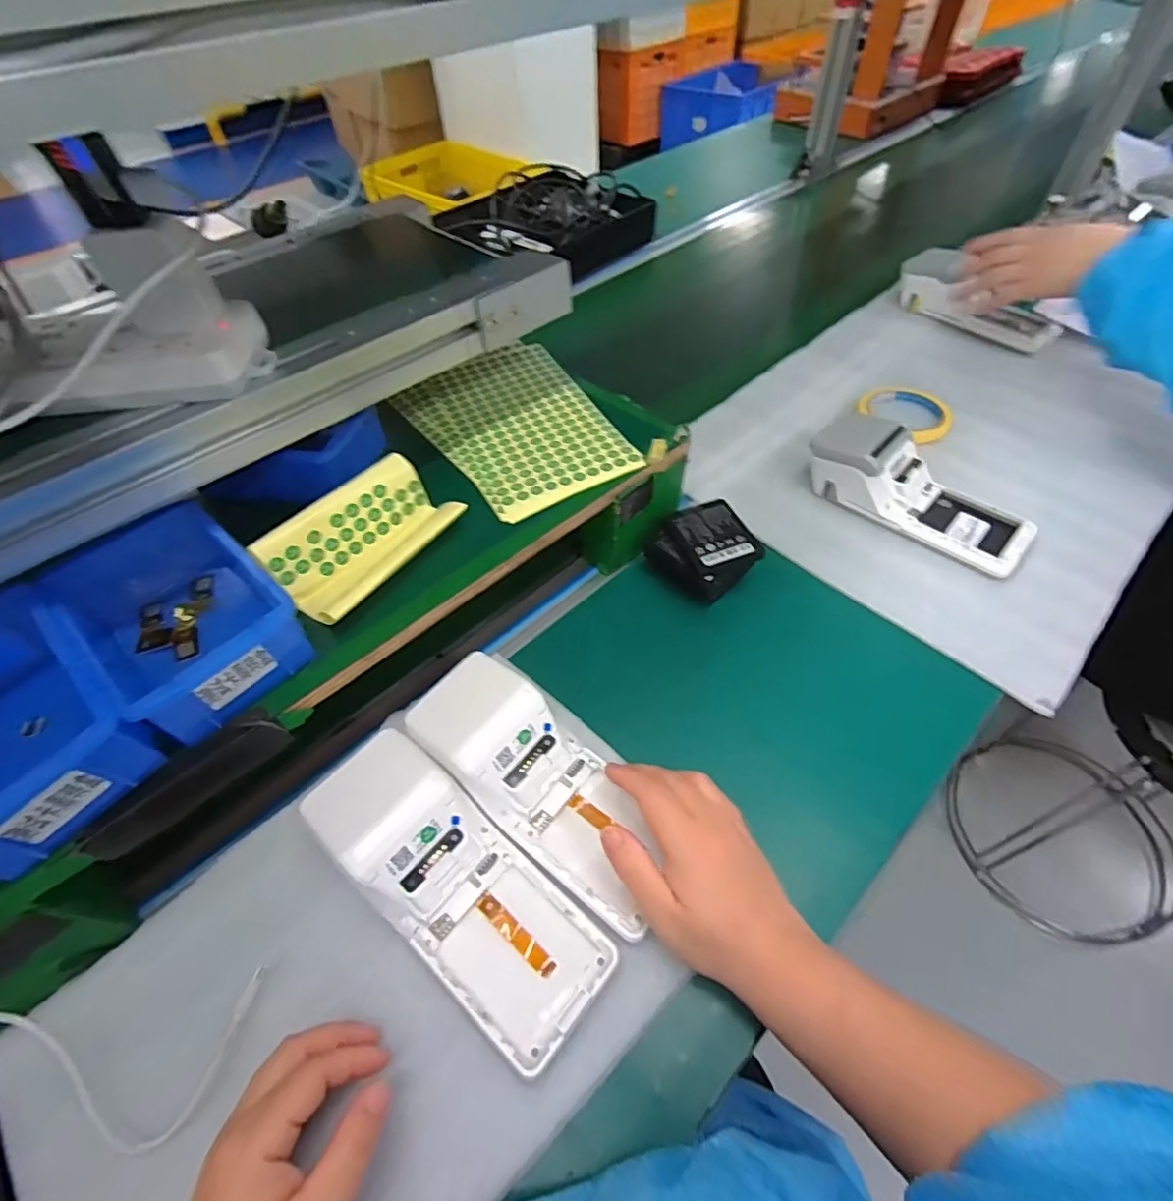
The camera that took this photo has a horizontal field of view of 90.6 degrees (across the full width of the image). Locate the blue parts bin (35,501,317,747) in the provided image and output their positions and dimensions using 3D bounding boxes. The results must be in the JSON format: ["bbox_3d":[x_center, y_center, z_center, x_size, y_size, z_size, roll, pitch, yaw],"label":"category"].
[{"bbox_3d":[-0.245,0.012,0.355,0.138,0.058,0.100,32,60,25],"label":"blue parts bin"}]

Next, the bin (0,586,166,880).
[{"bbox_3d":[-0.311,0.068,0.310,0.142,0.061,0.097,34,61,26],"label":"bin"}]

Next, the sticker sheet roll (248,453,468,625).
[{"bbox_3d":[-0.150,-0.044,0.398,0.063,0.045,0.122,26,58,22],"label":"sticker sheet roll"}]

